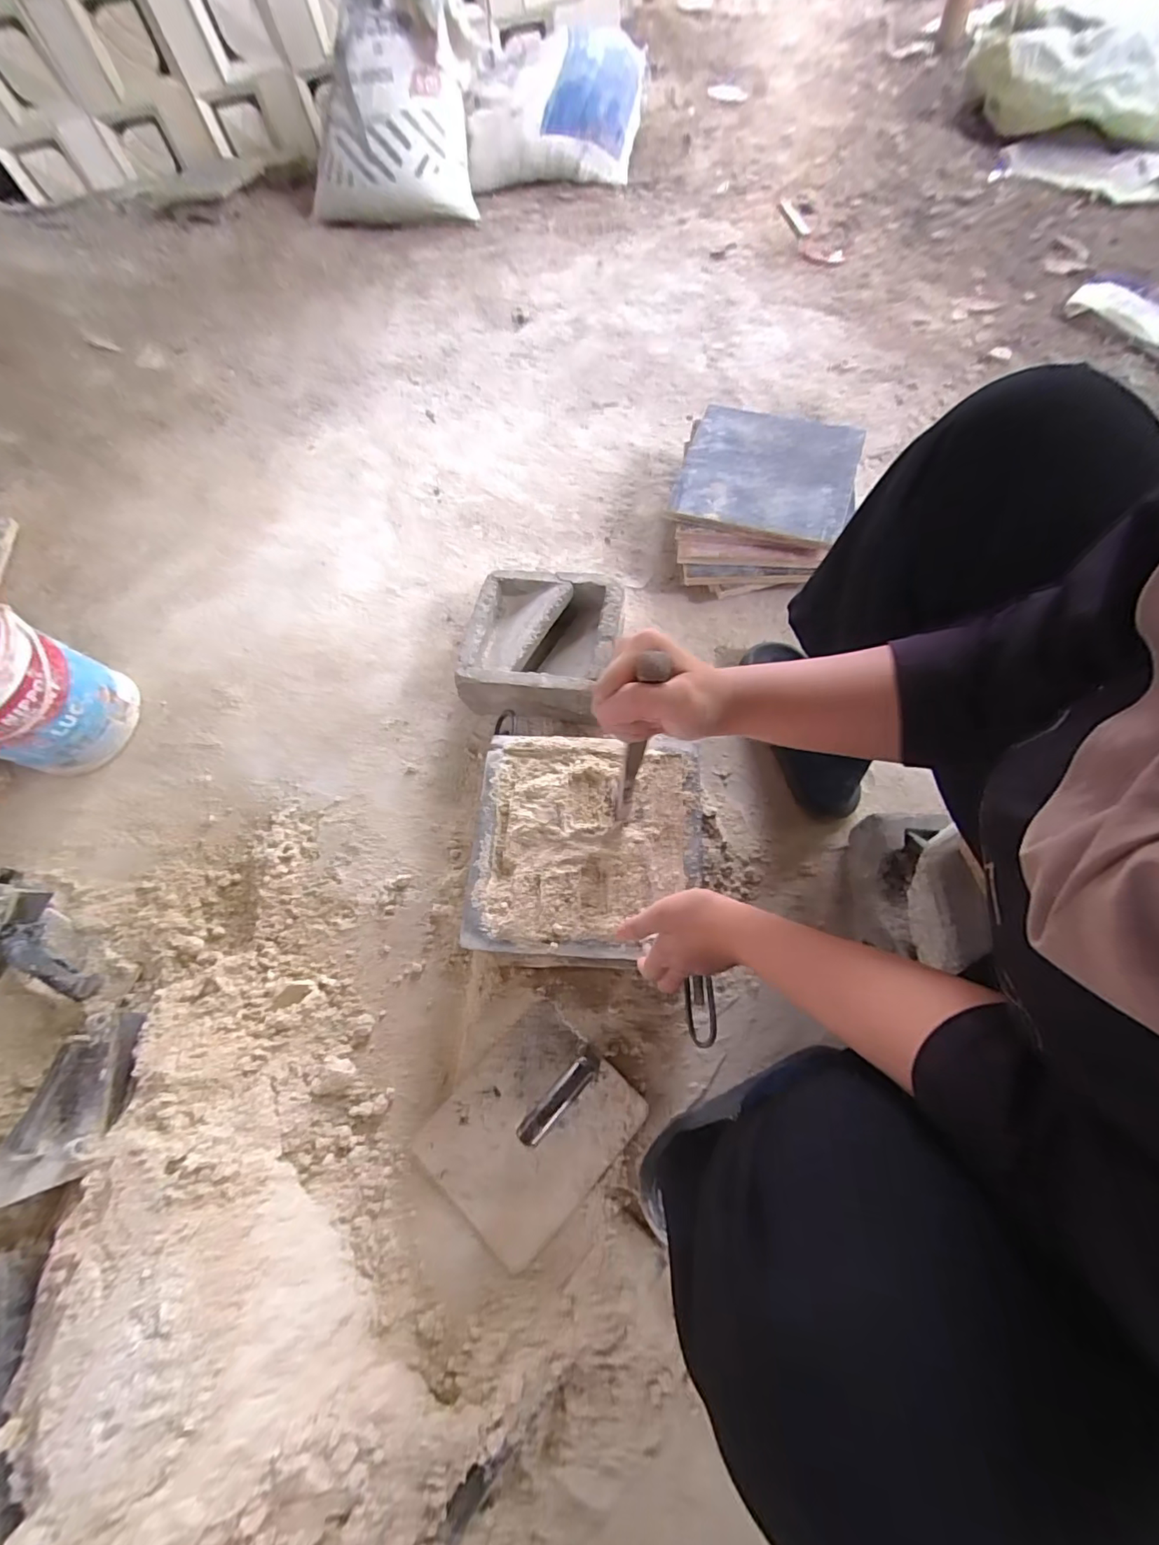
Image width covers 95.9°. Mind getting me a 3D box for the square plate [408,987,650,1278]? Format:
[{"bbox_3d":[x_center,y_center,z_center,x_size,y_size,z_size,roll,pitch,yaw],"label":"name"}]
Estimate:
[{"bbox_3d":[-0.054,0.371,0.536,0.168,0.065,0.206,40,74,16],"label":"square plate"}]

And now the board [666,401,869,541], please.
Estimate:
[{"bbox_3d":[0.286,-0.464,0.797,0.249,0.014,0.237,14,68,13],"label":"board"}]

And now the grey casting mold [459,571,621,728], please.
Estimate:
[{"bbox_3d":[-0.047,-0.174,0.737,0.197,0.104,0.190,6,66,9],"label":"grey casting mold"}]

